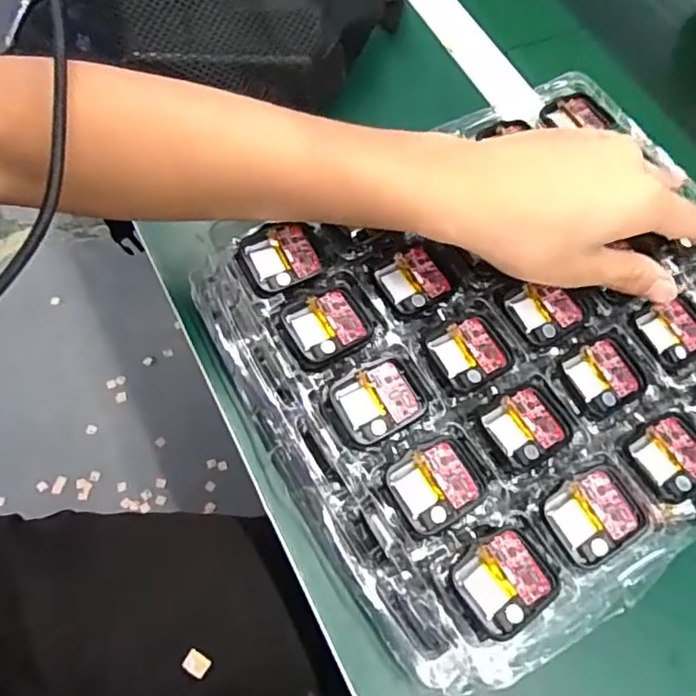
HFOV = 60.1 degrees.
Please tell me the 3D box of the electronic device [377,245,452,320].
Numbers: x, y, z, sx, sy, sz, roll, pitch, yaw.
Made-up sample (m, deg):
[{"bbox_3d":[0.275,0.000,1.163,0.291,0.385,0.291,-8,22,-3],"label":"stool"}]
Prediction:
[{"bbox_3d":[0.036,-0.037,0.331,0.038,0.004,0.036,-25,71,-15],"label":"electronic device"}]

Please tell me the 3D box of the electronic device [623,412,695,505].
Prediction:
[{"bbox_3d":[0.162,0.054,0.298,0.041,0.007,0.037,-25,70,-15],"label":"electronic device"}]

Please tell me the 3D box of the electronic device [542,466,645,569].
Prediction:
[{"bbox_3d":[0.115,0.078,0.281,0.042,0.004,0.035,-28,71,-16],"label":"electronic device"}]

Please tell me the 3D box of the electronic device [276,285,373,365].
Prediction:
[{"bbox_3d":[-0.011,-0.012,0.315,0.043,0.007,0.037,-27,71,-15],"label":"electronic device"}]

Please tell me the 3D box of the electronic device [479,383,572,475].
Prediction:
[{"bbox_3d":[0.088,0.040,0.300,0.040,0.005,0.035,-26,71,-15],"label":"electronic device"}]

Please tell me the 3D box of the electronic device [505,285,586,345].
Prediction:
[{"bbox_3d":[0.109,-0.021,0.331,0.039,0.004,0.035,-26,71,-15],"label":"electronic device"}]

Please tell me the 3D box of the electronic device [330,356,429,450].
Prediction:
[{"bbox_3d":[0.016,0.026,0.301,0.043,0.005,0.038,-24,70,-14],"label":"electronic device"}]

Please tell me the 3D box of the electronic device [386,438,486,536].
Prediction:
[{"bbox_3d":[0.042,0.064,0.285,0.041,0.004,0.036,-30,72,-16],"label":"electronic device"}]

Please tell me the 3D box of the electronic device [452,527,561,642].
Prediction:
[{"bbox_3d":[0.070,0.103,0.266,0.043,0.008,0.039,-21,69,-13],"label":"electronic device"}]

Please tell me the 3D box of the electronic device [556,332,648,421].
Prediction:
[{"bbox_3d":[0.133,0.014,0.314,0.044,0.005,0.037,-24,70,-14],"label":"electronic device"}]

